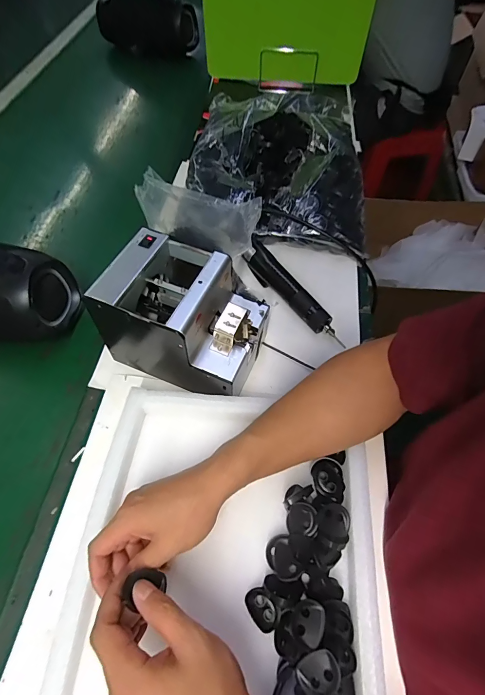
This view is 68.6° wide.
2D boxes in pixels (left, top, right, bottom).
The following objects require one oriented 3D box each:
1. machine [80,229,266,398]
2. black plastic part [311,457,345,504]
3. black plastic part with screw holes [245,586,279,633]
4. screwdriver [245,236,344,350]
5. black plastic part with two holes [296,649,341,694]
[{"bbox_3d":[-0.071,-0.035,0.456,0.183,0.145,0.133,20,60,13],"label":"machine"},{"bbox_3d":[0.094,0.145,0.390,0.032,0.017,0.043,-4,58,-2],"label":"black plastic part"},{"bbox_3d":[0.019,0.246,0.334,0.025,0.019,0.035,-33,63,-18],"label":"black plastic part with screw holes"},{"bbox_3d":[0.070,-0.091,0.549,0.046,0.041,0.226,-28,62,-16],"label":"screwdriver"},{"bbox_3d":[0.064,0.273,0.298,0.034,0.020,0.029,-17,59,-10],"label":"black plastic part with two holes"}]

